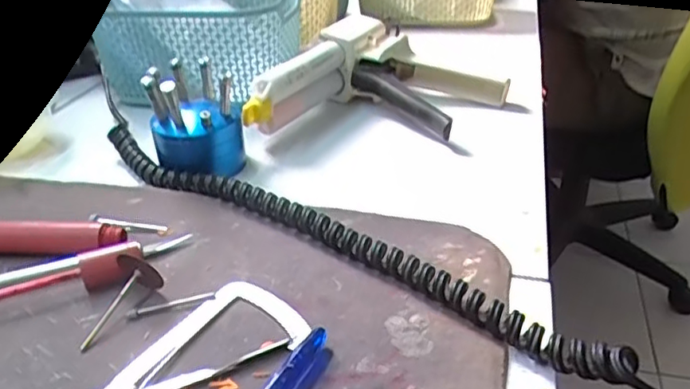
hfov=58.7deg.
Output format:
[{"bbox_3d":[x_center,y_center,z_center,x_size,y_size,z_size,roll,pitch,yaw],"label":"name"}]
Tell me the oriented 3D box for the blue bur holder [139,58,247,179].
[{"bbox_3d":[-0.100,-0.050,0.405,0.054,0.065,0.056,-14,33,-20],"label":"blue bur holder"}]

